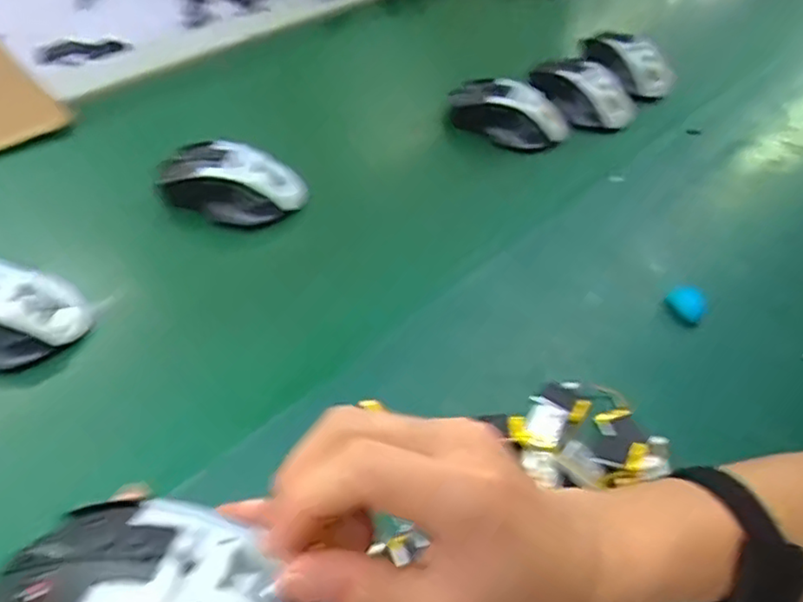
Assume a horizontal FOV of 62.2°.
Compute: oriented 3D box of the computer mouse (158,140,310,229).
[{"bbox_3d":[-0.138,-0.099,0.547,0.116,0.043,0.062,9,49,1],"label":"computer mouse"}]

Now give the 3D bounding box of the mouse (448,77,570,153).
[{"bbox_3d":[0.103,-0.185,0.649,0.118,0.041,0.062,26,52,15],"label":"mouse"}]

